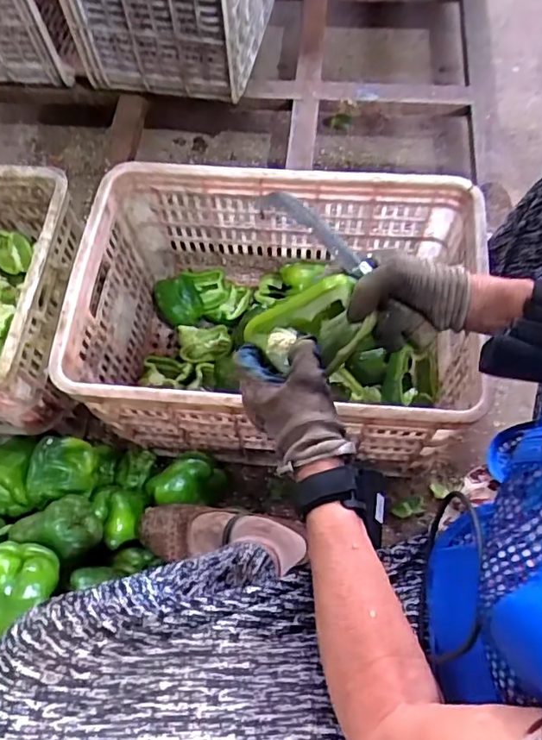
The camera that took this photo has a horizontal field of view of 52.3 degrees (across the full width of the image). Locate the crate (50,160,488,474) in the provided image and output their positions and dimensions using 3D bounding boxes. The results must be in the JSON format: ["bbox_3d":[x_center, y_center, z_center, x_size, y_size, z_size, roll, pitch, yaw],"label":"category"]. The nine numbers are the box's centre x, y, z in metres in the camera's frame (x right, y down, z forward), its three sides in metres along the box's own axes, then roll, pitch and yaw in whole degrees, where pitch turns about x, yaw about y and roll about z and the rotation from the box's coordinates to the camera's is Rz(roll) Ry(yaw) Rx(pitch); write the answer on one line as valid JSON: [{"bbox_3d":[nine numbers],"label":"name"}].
[{"bbox_3d":[0.012,-0.072,0.816,0.509,0.279,0.355,4,70,4],"label":"crate"}]

